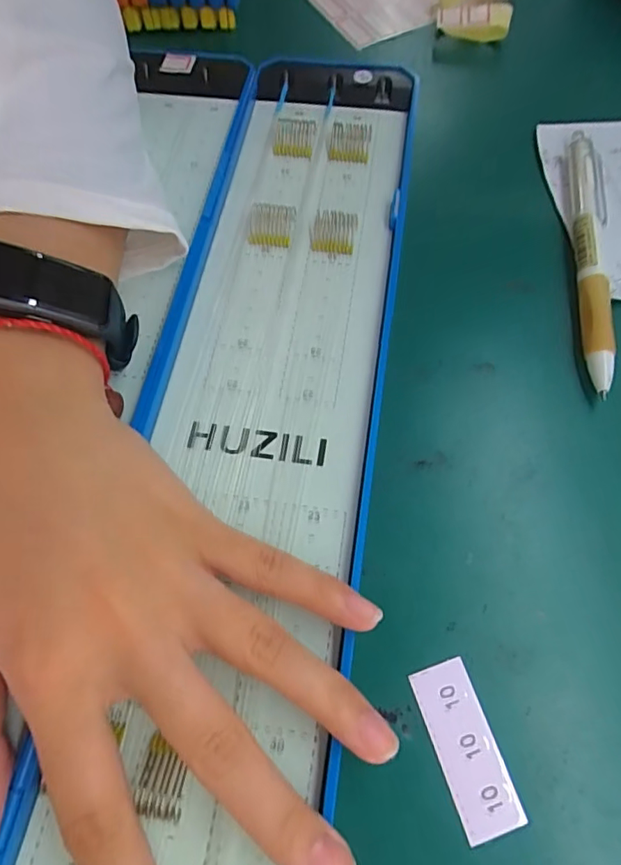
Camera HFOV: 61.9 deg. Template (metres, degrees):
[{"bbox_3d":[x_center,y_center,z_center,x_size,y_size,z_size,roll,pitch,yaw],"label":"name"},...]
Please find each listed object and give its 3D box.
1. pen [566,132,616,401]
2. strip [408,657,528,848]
[{"bbox_3d":[0.123,-0.081,0.227,0.015,0.011,0.142,8,66,7],"label":"pen"},{"bbox_3d":[0.047,0.095,0.156,0.018,0.004,0.046,-18,66,-5],"label":"strip"}]

